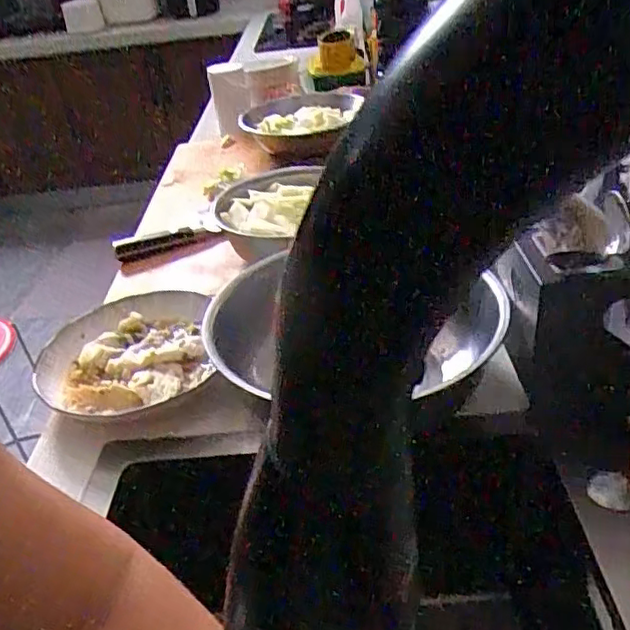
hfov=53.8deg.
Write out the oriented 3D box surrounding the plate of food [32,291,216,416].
[{"bbox_3d":[-0.184,0.044,0.623,0.158,0.048,0.170,-5,34,4],"label":"plate of food"}]

